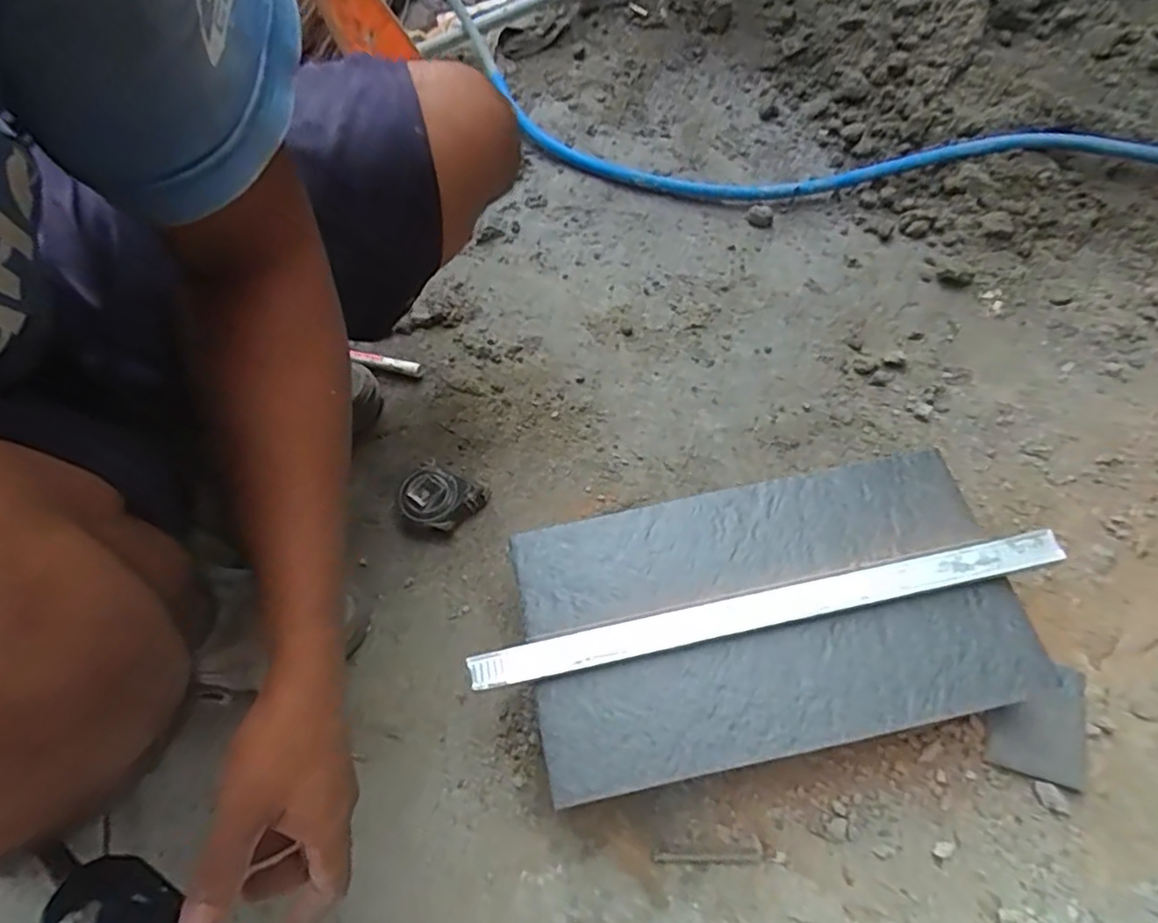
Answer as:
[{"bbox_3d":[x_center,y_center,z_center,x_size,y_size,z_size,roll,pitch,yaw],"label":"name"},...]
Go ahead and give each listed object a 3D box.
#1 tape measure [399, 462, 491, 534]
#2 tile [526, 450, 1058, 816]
[{"bbox_3d":[-0.141,0.042,0.675,0.079,0.034,0.063,20,64,13],"label":"tape measure"},{"bbox_3d":[0.154,0.121,0.538,0.390,0.014,0.214,-11,61,-3],"label":"tile"}]

